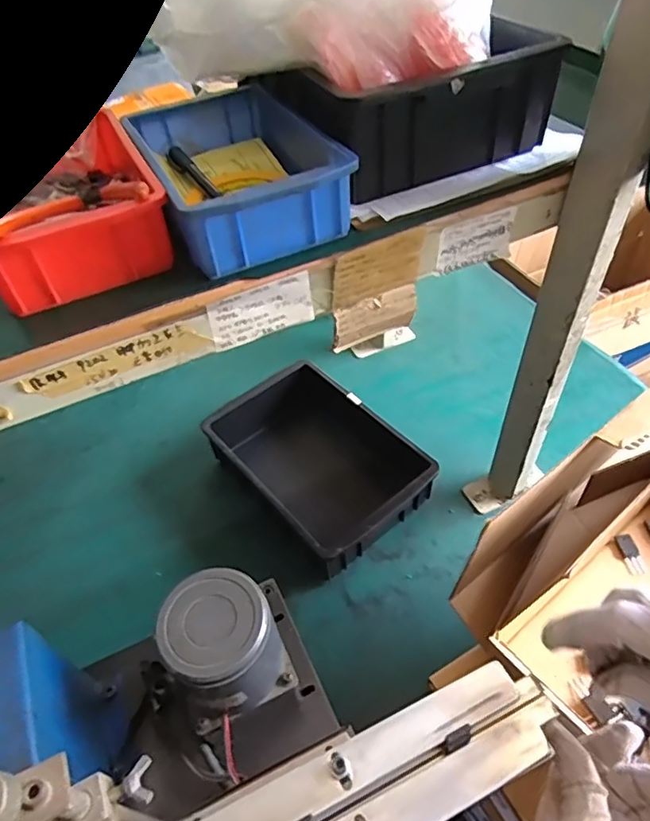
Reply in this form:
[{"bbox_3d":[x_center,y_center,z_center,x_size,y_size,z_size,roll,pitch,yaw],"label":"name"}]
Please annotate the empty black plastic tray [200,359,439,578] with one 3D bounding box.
[{"bbox_3d":[-0.001,0.065,0.797,0.226,0.084,0.290,-35,55,-23],"label":"empty black plastic tray"}]

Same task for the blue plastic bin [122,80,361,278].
[{"bbox_3d":[-0.069,-0.195,0.449,0.128,0.056,0.199,-19,50,-12],"label":"blue plastic bin"}]

